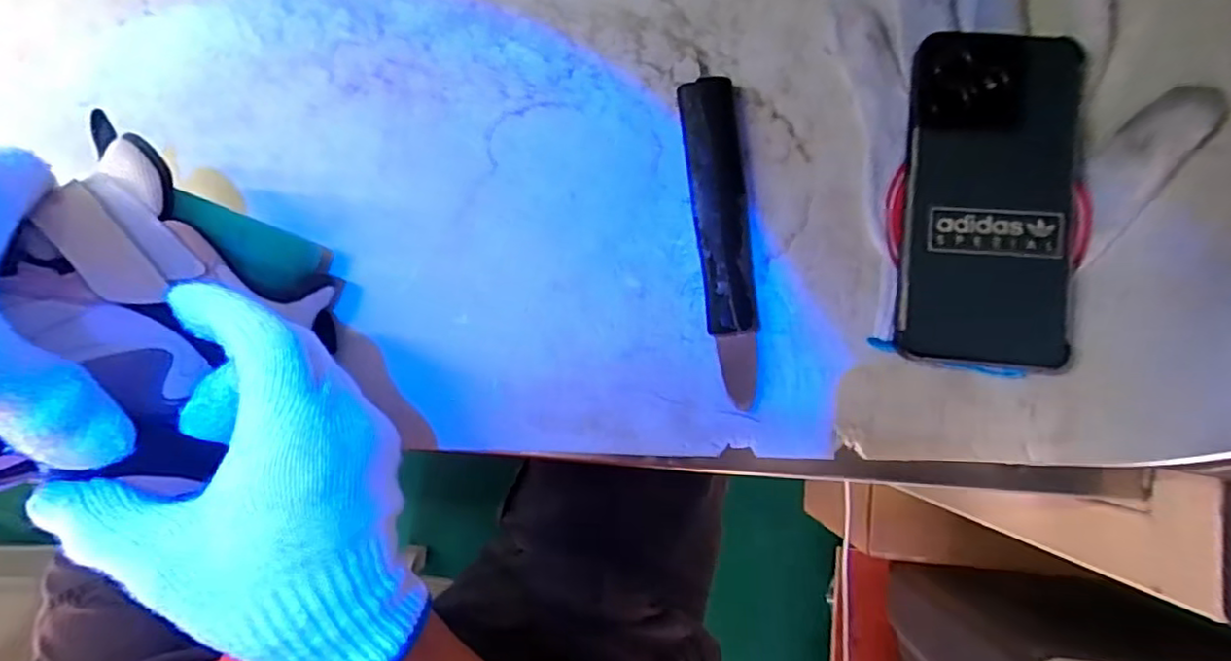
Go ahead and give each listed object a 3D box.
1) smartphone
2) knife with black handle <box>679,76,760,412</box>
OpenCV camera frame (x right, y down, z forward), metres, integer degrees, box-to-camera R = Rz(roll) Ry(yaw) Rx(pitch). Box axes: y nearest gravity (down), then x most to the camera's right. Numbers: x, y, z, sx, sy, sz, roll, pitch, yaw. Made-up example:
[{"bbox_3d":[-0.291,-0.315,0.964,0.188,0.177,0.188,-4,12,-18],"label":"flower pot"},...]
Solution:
[{"bbox_3d":[0.183,-0.065,0.323,0.077,0.012,0.163,5,86,9],"label":"smartphone"},{"bbox_3d":[0.056,-0.045,0.338,0.028,0.015,0.165,-7,86,0],"label":"knife with black handle"}]

